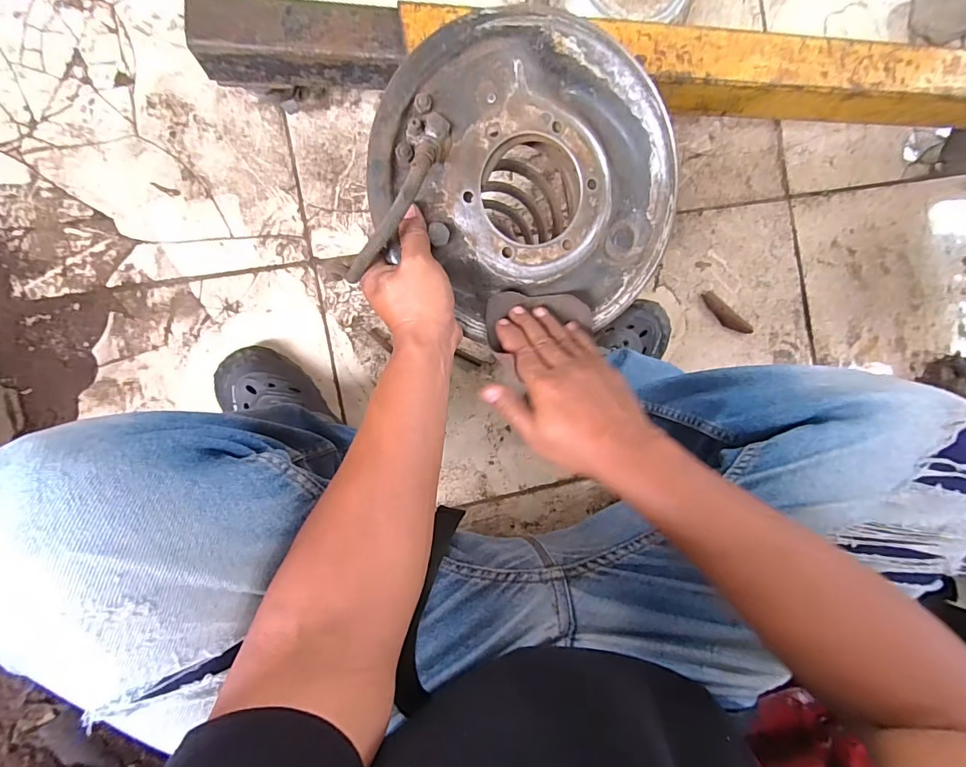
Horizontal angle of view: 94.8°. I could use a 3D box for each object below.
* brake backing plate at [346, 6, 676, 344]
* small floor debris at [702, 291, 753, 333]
[{"bbox_3d":[0.039,-0.165,0.381,0.260,0.075,0.250,5,93,-9],"label":"brake backing plate"},{"bbox_3d":[0.416,-0.115,0.759,0.107,0.018,0.030,39,88,-9],"label":"small floor debris"}]

